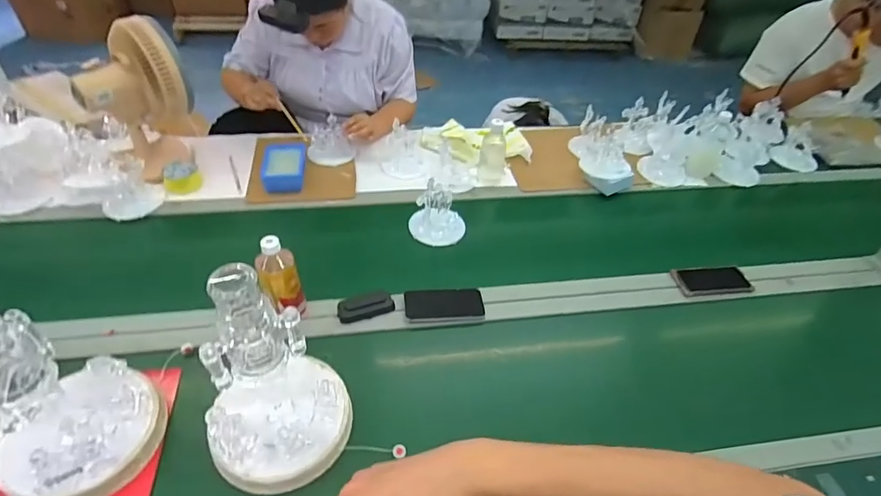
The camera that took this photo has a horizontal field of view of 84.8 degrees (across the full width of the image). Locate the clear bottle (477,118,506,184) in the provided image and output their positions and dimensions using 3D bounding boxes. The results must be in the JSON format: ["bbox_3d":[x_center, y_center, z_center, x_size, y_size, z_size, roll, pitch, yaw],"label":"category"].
[{"bbox_3d":[0.137,-0.246,1.250,0.072,0.171,0.065,6,47,5],"label":"clear bottle"}]

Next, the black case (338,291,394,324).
[{"bbox_3d":[-0.148,0.114,0.959,0.107,0.021,0.050,-12,48,-12],"label":"black case"}]

